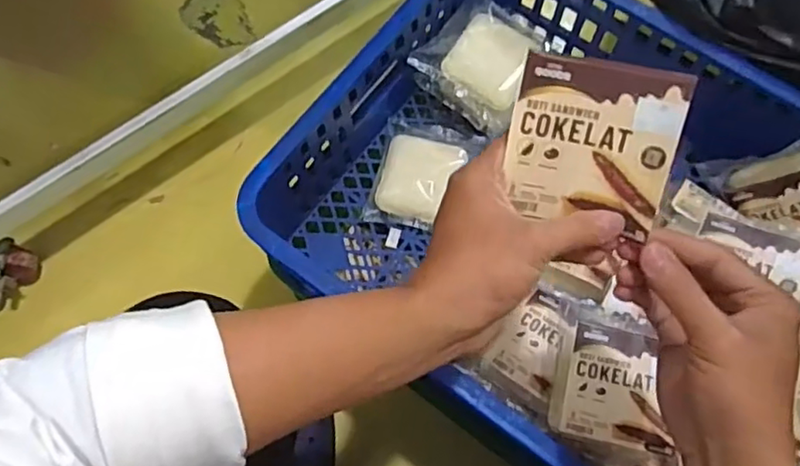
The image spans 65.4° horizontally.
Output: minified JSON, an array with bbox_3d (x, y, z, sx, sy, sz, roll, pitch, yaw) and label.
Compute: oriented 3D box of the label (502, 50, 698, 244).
[{"bbox_3d":[0.104,-0.048,0.338,0.085,0.011,0.086,14,107,14],"label":"label"}]

